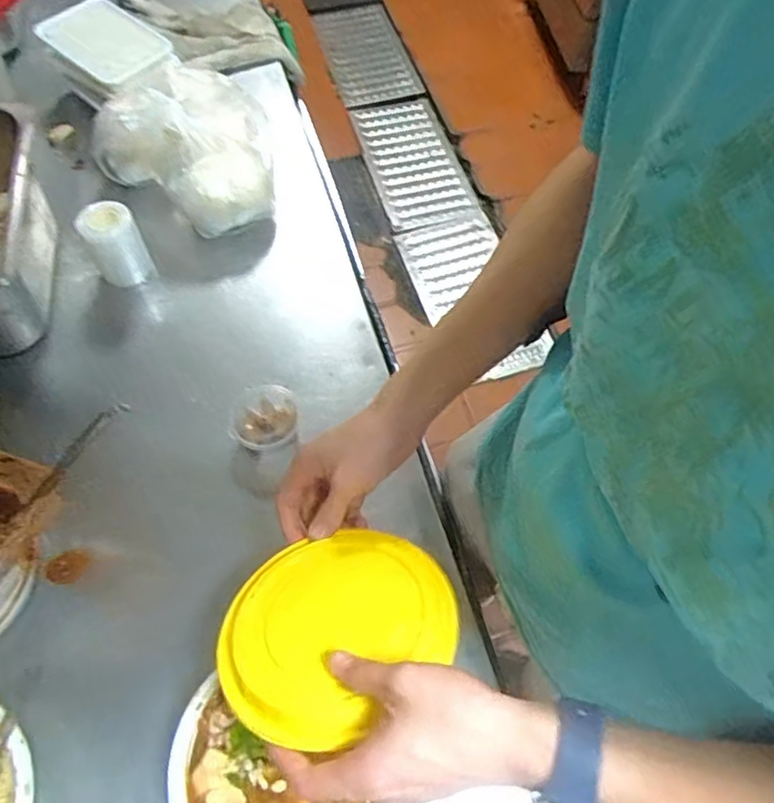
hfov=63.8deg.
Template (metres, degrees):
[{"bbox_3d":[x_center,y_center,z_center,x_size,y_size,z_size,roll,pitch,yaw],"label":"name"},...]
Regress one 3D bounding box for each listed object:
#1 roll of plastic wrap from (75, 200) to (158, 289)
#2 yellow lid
[{"bbox_3d":[-0.306,-0.176,0.706,0.057,0.096,0.051,-24,65,-14],"label":"roll of plastic wrap"},{"bbox_3d":[-0.033,0.154,0.431,0.160,0.017,0.148,-2,40,2],"label":"yellow lid"}]

